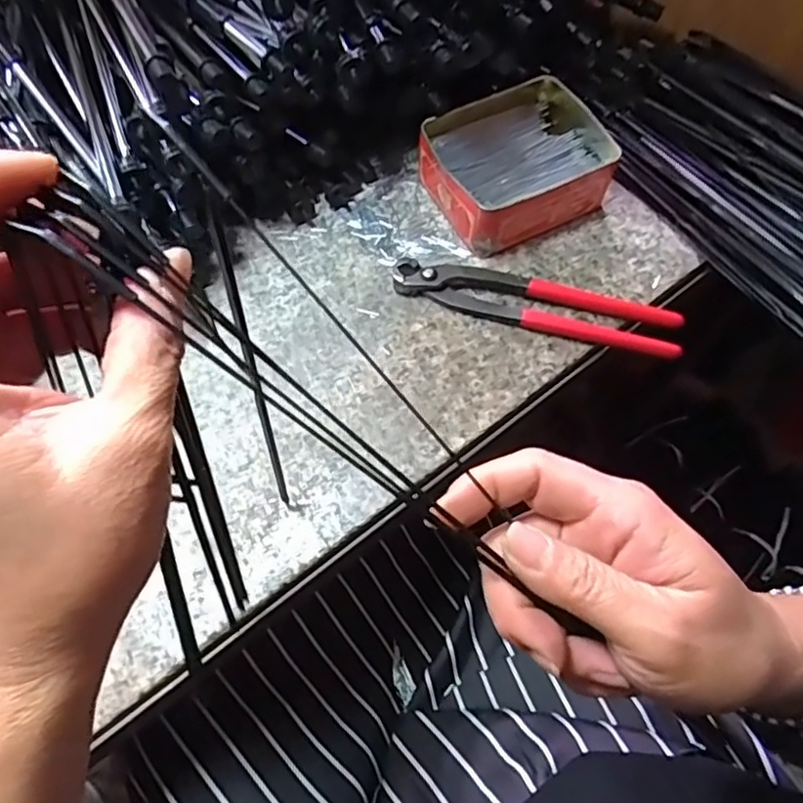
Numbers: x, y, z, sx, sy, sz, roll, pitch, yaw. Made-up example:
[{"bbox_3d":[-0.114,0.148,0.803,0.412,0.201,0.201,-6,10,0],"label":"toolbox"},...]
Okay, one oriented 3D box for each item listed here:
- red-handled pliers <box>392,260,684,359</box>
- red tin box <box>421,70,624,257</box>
[{"bbox_3d":[0.092,-0.072,0.432,0.191,0.020,0.045,18,64,6],"label":"red-handled pliers"},{"bbox_3d":[0.083,-0.175,0.461,0.128,0.043,0.103,-25,67,-14],"label":"red tin box"}]

